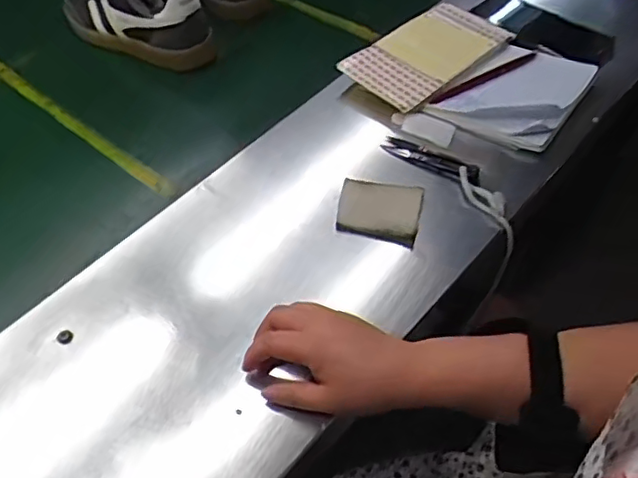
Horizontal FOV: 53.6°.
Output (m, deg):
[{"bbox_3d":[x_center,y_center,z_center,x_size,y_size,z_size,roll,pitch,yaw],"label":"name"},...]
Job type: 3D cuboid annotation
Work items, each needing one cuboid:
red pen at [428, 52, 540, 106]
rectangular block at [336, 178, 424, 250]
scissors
[{"bbox_3d":[0.186,-0.179,0.699,0.153,0.011,0.015,-30,55,-18],"label":"red pen"},{"bbox_3d":[0.057,-0.029,0.590,0.074,0.019,0.066,11,53,13],"label":"rectangular block"},{"bbox_3d":[0.110,-0.079,0.627,0.105,0.016,0.019,27,58,24],"label":"scissors"}]

